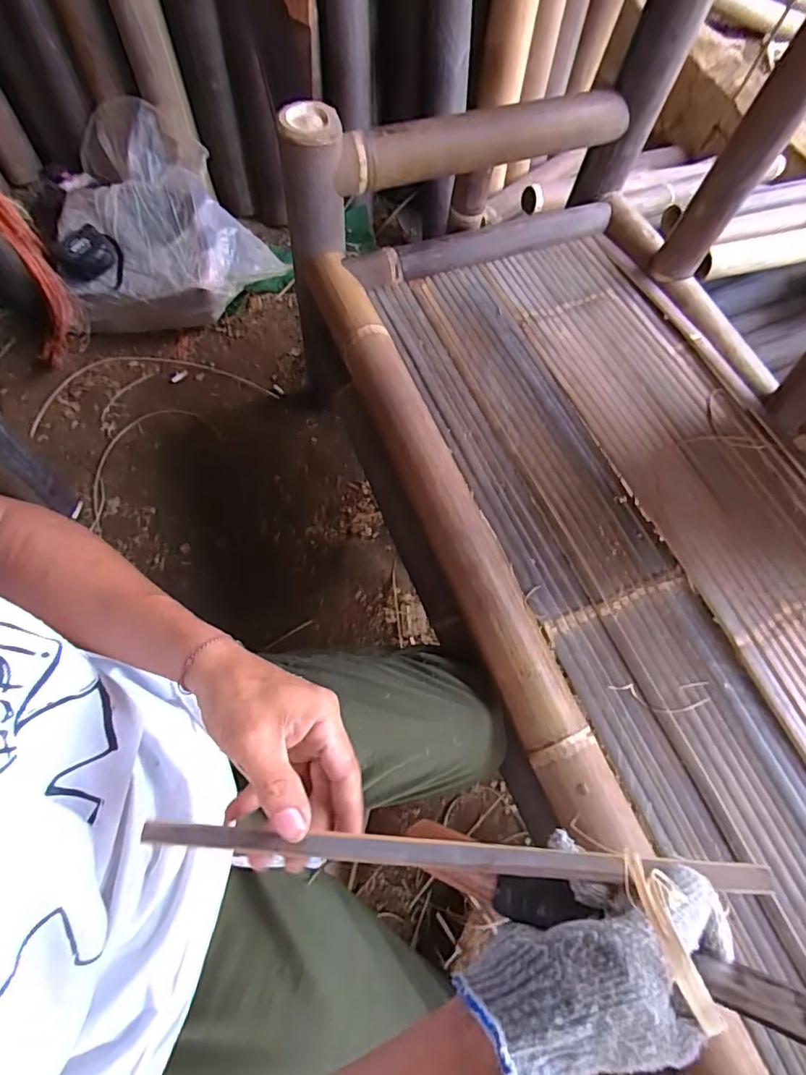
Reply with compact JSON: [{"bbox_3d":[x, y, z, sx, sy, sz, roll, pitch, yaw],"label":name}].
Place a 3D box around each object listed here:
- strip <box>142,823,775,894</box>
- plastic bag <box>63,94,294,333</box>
[{"bbox_3d":[0.023,0.182,0.295,0.347,0.006,0.014,2,68,4],"label":"strip"},{"bbox_3d":[-0.428,-0.595,0.967,0.364,0.180,0.366,-8,69,-10],"label":"plastic bag"}]

